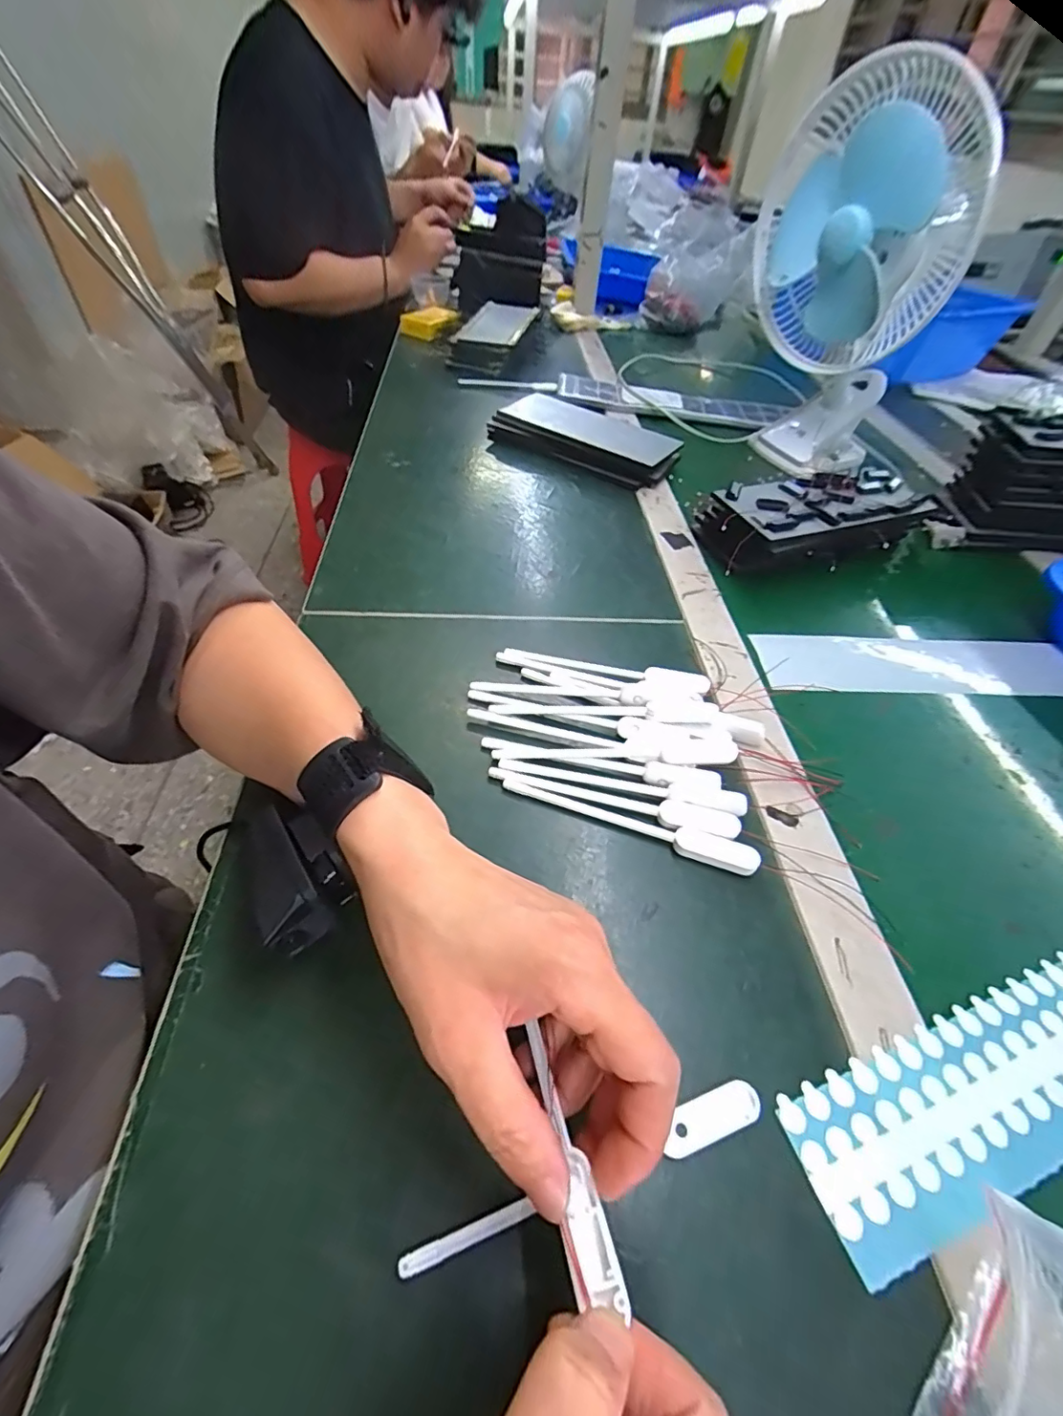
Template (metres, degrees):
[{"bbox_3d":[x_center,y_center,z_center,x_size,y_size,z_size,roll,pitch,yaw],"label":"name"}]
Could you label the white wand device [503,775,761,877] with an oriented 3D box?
[{"bbox_3d":[0.054,0.063,0.302,0.143,0.009,0.015,19,49,9],"label":"white wand device"}]

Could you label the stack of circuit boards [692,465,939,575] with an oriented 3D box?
[{"bbox_3d":[0.259,-0.176,0.506,0.207,0.062,0.098,-11,51,-15],"label":"stack of circuit boards"}]

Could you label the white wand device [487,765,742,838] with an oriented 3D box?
[{"bbox_3d":[0.046,0.053,0.308,0.143,0.008,0.015,13,49,4],"label":"white wand device"}]

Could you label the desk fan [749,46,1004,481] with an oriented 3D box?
[{"bbox_3d":[0.327,-0.436,0.573,0.184,0.282,0.162,20,50,11],"label":"desk fan"}]

